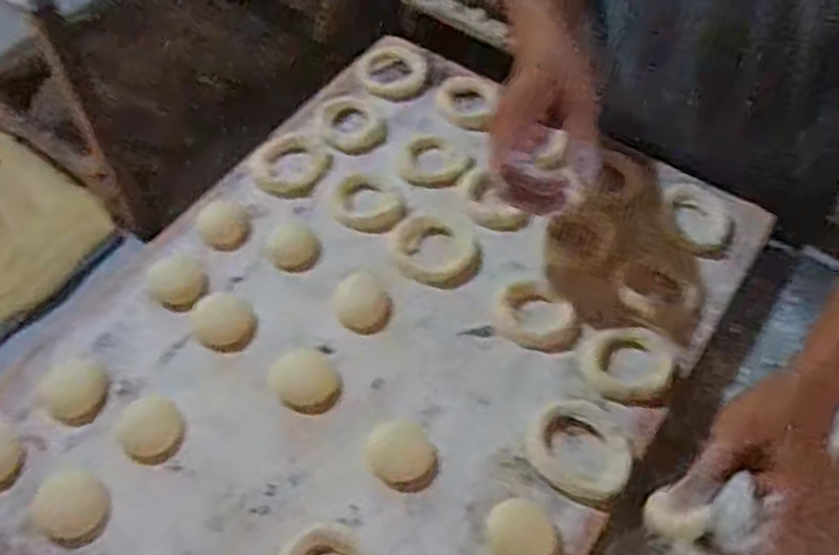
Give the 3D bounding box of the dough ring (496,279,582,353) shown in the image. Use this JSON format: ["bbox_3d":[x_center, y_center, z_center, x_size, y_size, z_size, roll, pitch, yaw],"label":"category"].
[{"bbox_3d":[0.093,0.033,0.592,0.069,0.008,0.053,37,63,24],"label":"dough ring"}]

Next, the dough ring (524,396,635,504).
[{"bbox_3d":[0.112,0.122,0.527,0.065,0.012,0.077,-26,59,-16],"label":"dough ring"}]

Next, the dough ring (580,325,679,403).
[{"bbox_3d":[0.157,0.064,0.564,0.067,0.013,0.057,-6,55,-3],"label":"dough ring"}]

